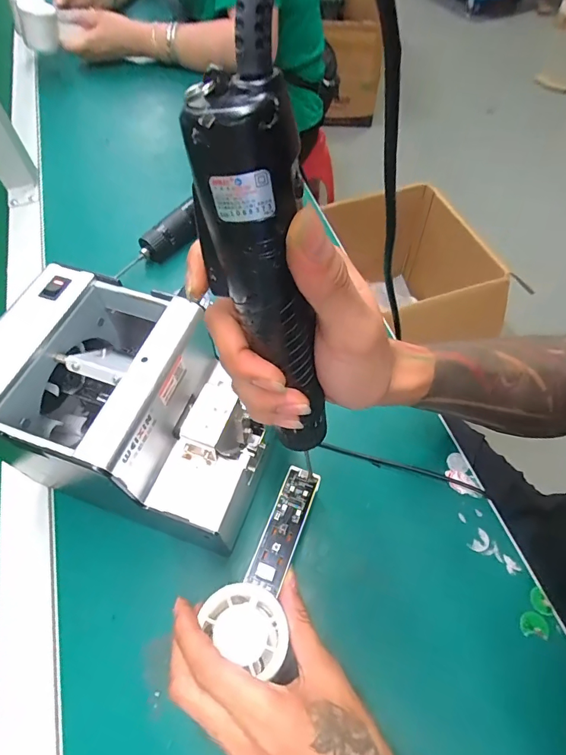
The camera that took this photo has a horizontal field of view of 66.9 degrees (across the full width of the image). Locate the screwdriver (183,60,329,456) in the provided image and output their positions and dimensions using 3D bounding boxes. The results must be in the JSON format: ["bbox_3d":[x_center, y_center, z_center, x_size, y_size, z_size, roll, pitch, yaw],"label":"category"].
[{"bbox_3d":[-0.004,-0.030,0.198,0.035,0.184,0.033,-40,53,-21],"label":"screwdriver"}]

